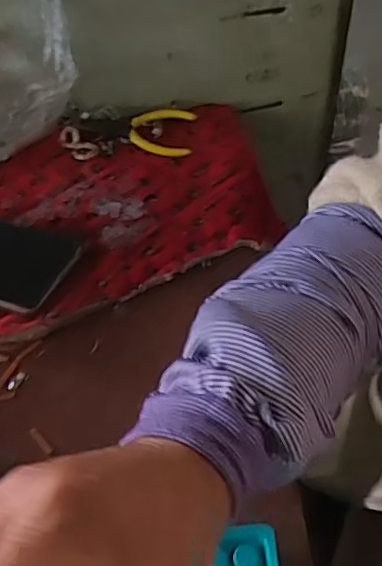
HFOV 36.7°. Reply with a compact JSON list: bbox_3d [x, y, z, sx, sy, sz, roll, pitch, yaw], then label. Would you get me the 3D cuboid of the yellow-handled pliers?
[{"bbox_3d":[-0.055,-0.153,0.567,0.114,0.012,0.059,2,48,5],"label":"yellow-handled pliers"}]

